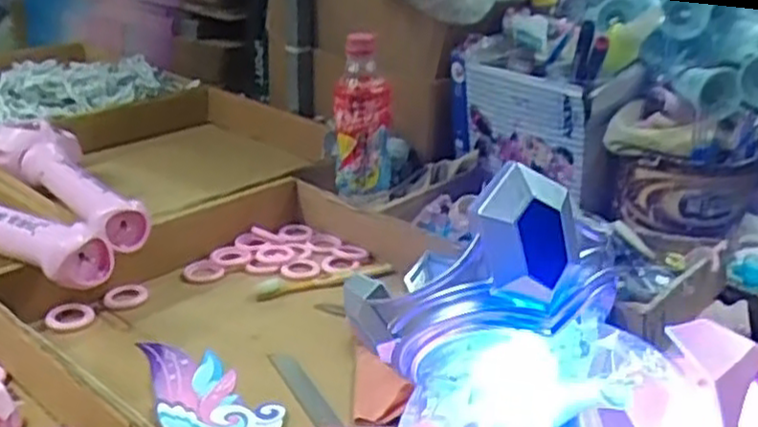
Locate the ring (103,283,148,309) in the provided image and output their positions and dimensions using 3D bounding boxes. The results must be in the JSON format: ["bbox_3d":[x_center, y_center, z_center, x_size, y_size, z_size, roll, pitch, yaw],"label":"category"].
[{"bbox_3d":[-0.223,0.071,0.654,0.037,0.007,0.032,-2,25,-12],"label":"ring"}]

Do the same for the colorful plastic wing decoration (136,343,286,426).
[{"bbox_3d":[-0.129,0.128,0.531,0.066,0.006,0.163,-17,27,-38],"label":"colorful plastic wing decoration"}]

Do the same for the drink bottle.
[{"bbox_3d":[-0.015,-0.093,0.788,0.063,0.184,0.062,4,24,1],"label":"drink bottle"}]

